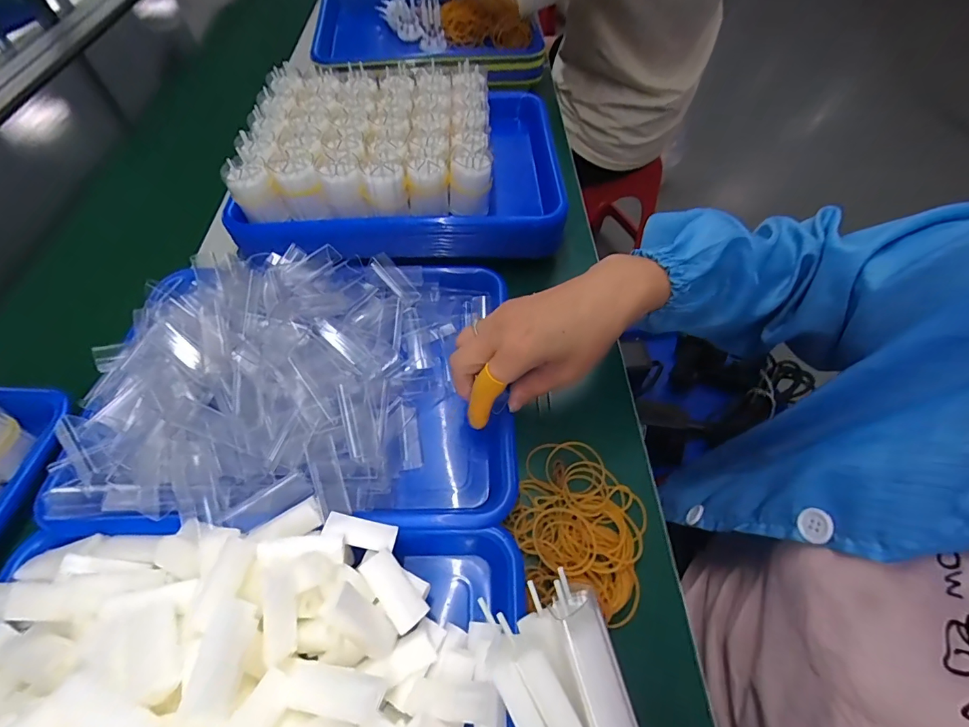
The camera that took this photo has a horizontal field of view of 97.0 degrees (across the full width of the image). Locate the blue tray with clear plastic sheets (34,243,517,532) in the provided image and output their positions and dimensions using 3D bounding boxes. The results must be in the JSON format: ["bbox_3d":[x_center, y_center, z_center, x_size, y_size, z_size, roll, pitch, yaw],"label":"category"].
[{"bbox_3d":[-0.123,0.005,0.349,0.287,0.083,0.247,-2,57,0],"label":"blue tray with clear plastic sheets"}]

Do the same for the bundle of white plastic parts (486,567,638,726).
[{"bbox_3d":[0.030,0.124,0.166,0.045,0.031,0.066,-20,59,-12],"label":"bundle of white plastic parts"}]

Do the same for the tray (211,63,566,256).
[{"bbox_3d":[-0.081,-0.232,0.476,0.308,0.097,0.257,-2,57,0],"label":"tray"}]

